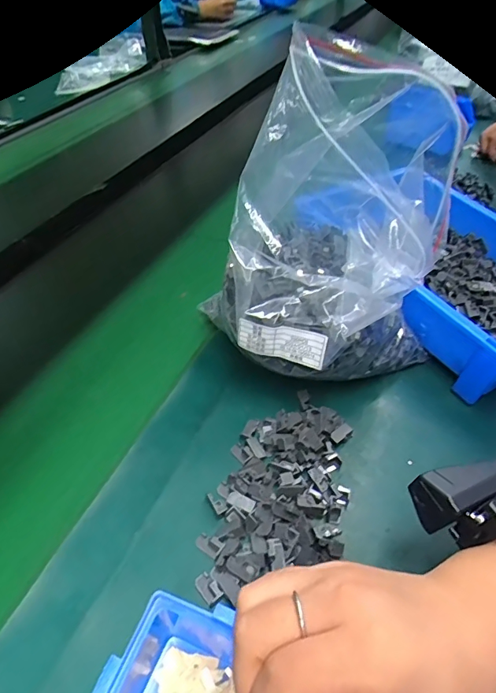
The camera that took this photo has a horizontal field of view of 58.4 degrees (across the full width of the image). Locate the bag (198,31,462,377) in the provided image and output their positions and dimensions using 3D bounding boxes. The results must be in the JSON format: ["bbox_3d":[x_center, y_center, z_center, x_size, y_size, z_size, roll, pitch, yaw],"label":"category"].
[{"bbox_3d":[0.087,-0.082,0.379,0.169,0.245,0.180,17,48,16],"label":"bag"}]

